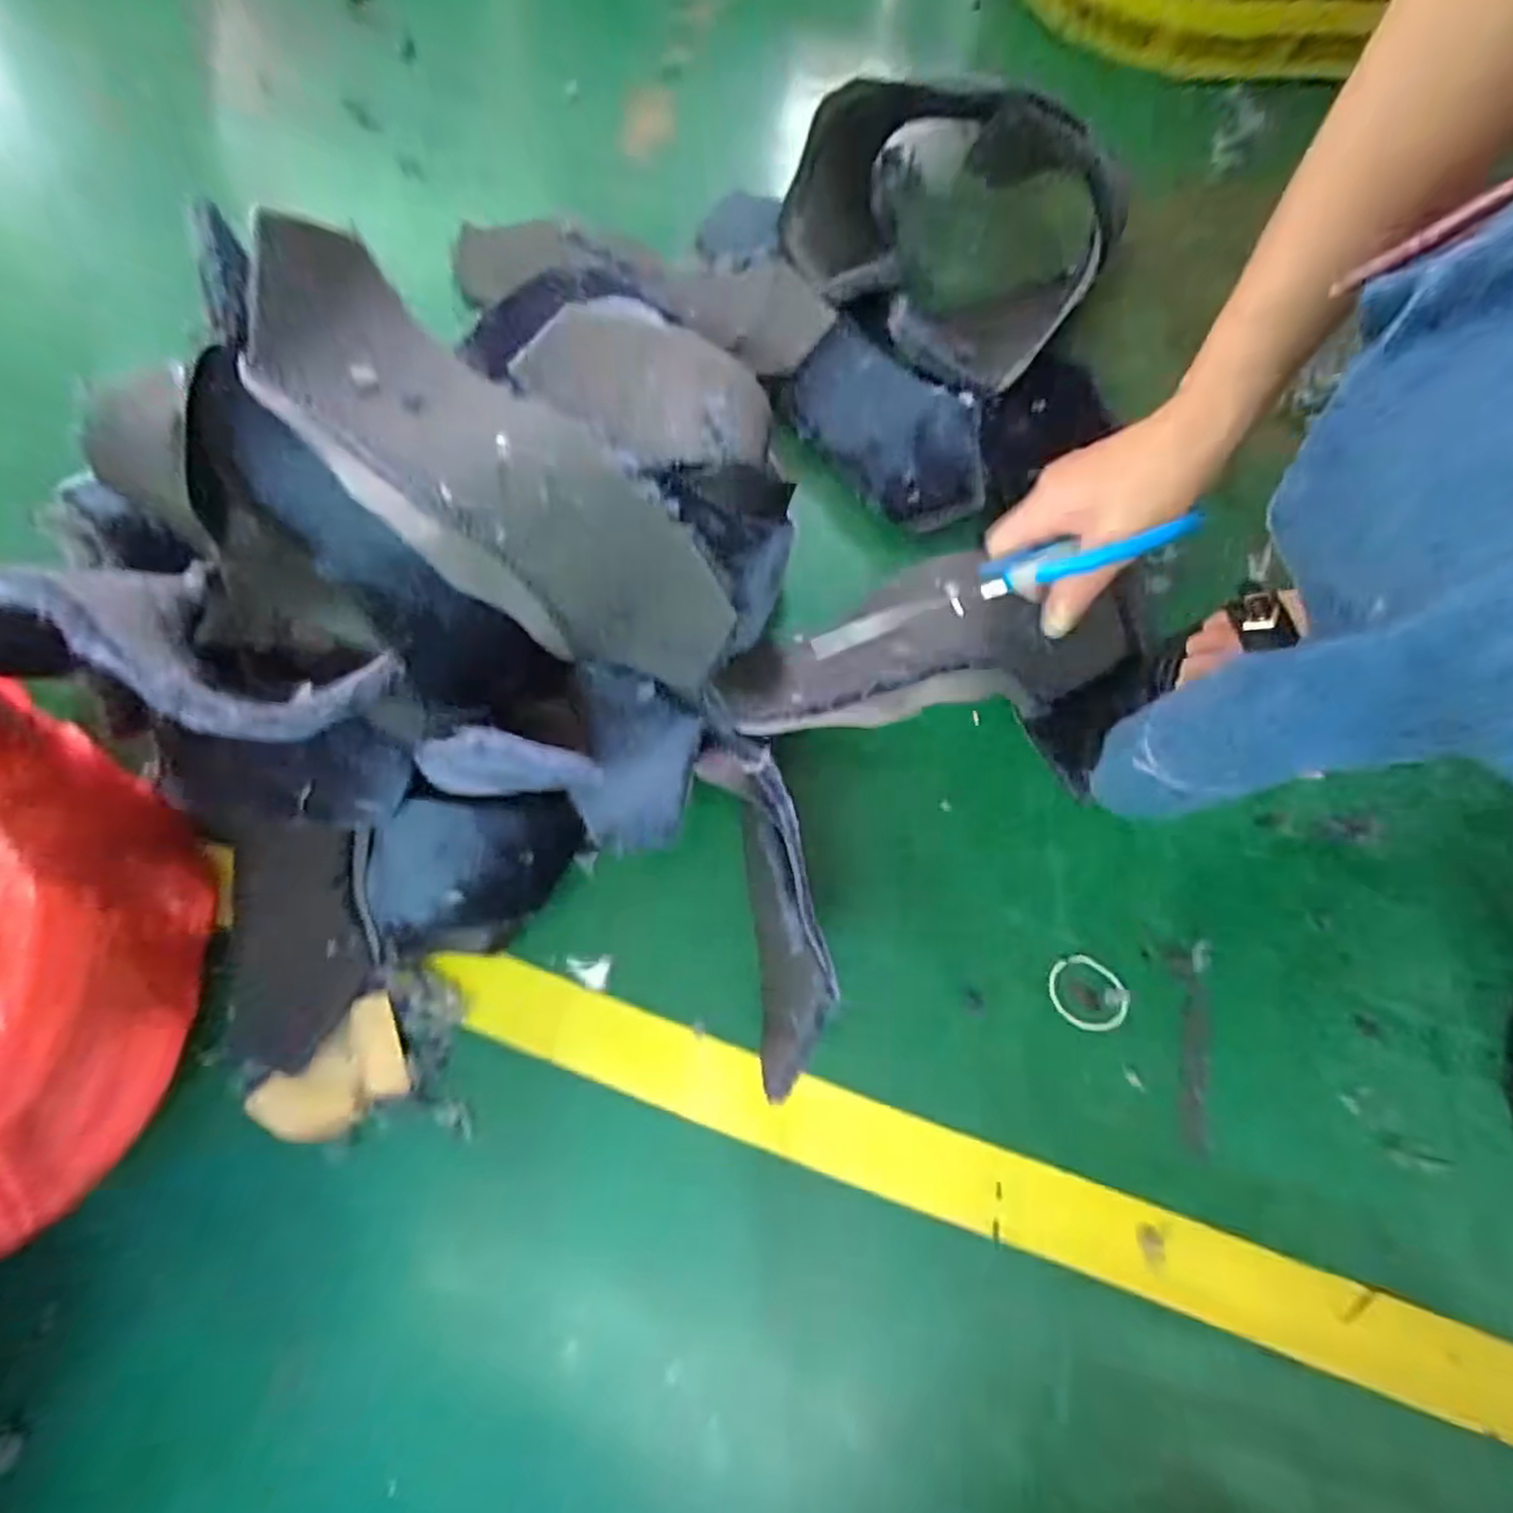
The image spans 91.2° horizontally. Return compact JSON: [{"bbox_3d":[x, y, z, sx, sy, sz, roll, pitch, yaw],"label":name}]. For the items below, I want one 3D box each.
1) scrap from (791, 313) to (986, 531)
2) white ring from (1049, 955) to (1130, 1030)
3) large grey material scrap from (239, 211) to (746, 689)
[{"bbox_3d":[0.094,-0.230,0.529,0.156,0.031,0.094,36,81,9],"label":"scrap"},{"bbox_3d":[0.204,0.147,0.456,0.047,0.004,0.041,42,82,10],"label":"white ring"},{"bbox_3d":[-0.139,-0.143,0.399,0.284,0.048,0.101,40,80,-9],"label":"large grey material scrap"}]

